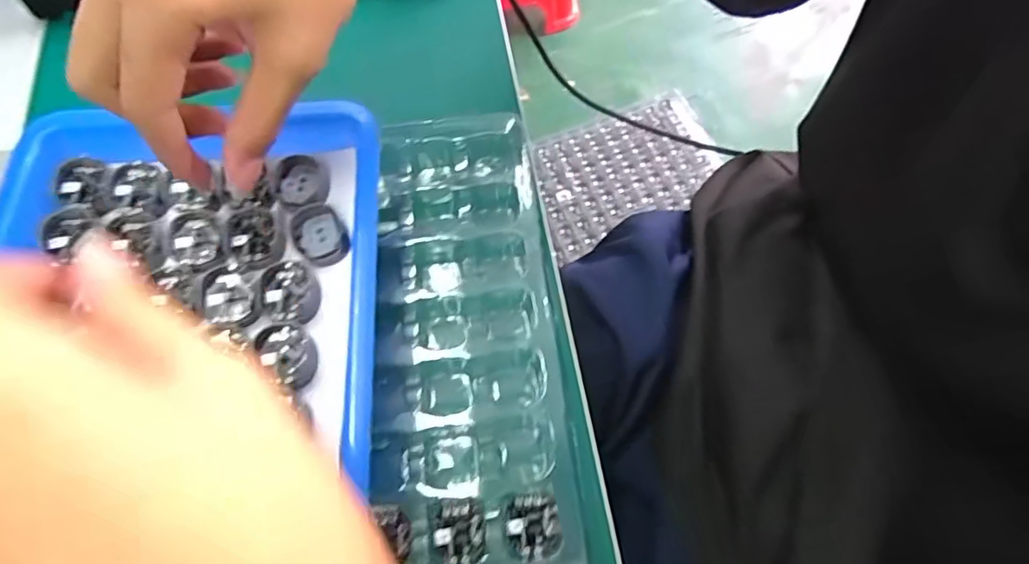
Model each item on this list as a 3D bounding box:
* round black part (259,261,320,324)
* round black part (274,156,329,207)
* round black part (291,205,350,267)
[{"bbox_3d":[-0.104,0.004,0.264,0.026,0.008,0.028,0,69,0],"label":"round black part"},{"bbox_3d":[-0.107,-0.050,0.287,0.026,0.007,0.026,0,69,0],"label":"round black part"},{"bbox_3d":[-0.094,-0.022,0.277,0.024,0.010,0.028,-22,70,-9],"label":"round black part"}]

